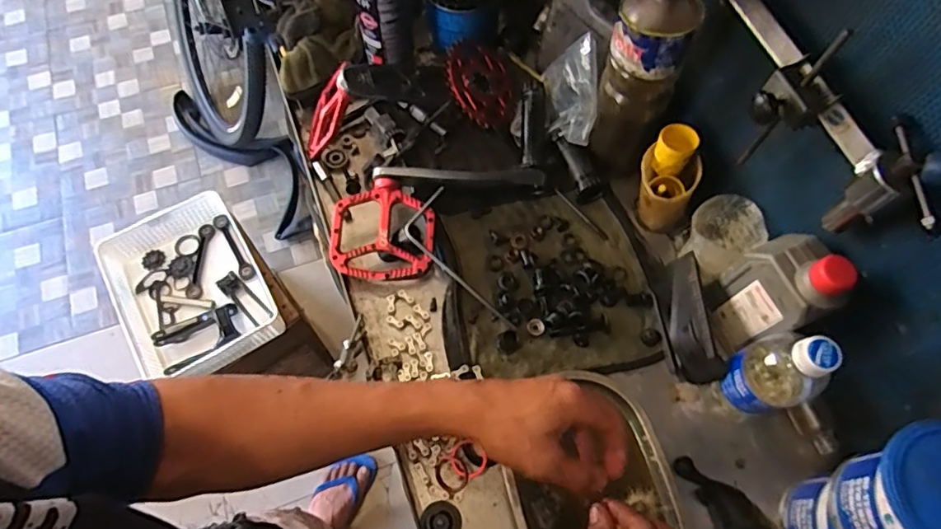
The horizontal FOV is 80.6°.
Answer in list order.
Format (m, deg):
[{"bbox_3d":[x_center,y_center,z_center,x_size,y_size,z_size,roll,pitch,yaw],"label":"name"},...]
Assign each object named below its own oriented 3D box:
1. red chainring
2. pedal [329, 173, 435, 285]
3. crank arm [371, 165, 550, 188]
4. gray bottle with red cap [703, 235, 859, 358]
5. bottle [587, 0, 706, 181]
[{"bbox_3d":[0.012,-0.234,0.713,0.099,0.011,0.118,3,74,-34],"label":"red chainring"},{"bbox_3d":[-0.098,-0.039,0.623,0.113,0.017,0.112,4,81,-3],"label":"pedal"},{"bbox_3d":[-0.009,-0.102,0.645,0.196,0.041,0.021,-5,65,-4],"label":"crank arm"},{"bbox_3d":[0.286,0.027,0.530,0.053,0.166,0.083,-16,66,-8],"label":"gray bottle with red cap"},{"bbox_3d":[0.171,-0.184,0.593,0.077,0.241,0.065,18,66,7],"label":"bottle"}]

